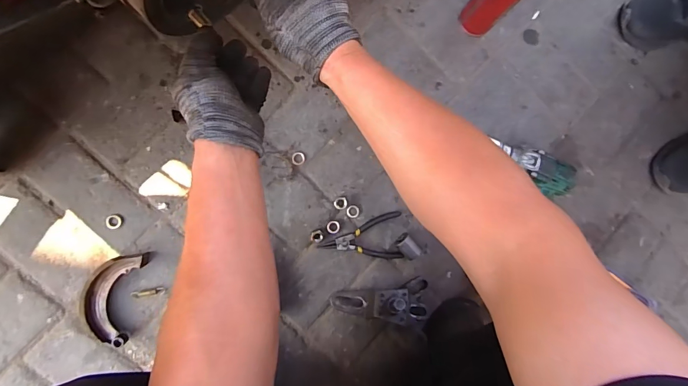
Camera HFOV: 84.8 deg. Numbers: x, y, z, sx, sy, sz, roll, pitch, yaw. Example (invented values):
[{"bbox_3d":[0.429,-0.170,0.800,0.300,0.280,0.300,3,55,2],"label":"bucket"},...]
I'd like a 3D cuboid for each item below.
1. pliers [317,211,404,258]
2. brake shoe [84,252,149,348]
[{"bbox_3d":[0.031,0.080,0.642,0.143,0.013,0.079,-6,92,-8],"label":"pliers"},{"bbox_3d":[-0.348,0.156,0.571,0.068,0.029,0.143,16,89,-8],"label":"brake shoe"}]

